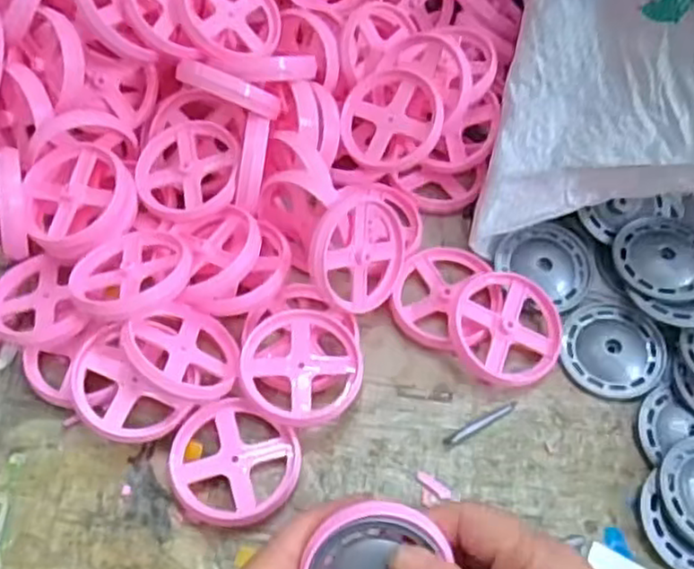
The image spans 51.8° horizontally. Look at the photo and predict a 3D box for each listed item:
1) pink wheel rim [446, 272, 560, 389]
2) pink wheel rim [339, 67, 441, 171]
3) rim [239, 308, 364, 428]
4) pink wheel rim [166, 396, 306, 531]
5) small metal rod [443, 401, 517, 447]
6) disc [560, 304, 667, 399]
[{"bbox_3d":[0.088,0.023,0.398,0.062,0.017,0.062,12,59,6],"label":"pink wheel rim"},{"bbox_3d":[0.031,-0.103,0.443,0.060,0.024,0.066,7,87,23],"label":"pink wheel rim"},{"bbox_3d":[-0.024,0.044,0.383,0.063,0.013,0.063,10,59,5],"label":"rim"},{"bbox_3d":[-0.059,0.091,0.364,0.065,0.008,0.061,-1,65,1],"label":"pink wheel rim"},{"bbox_3d":[0.072,0.075,0.385,0.046,0.005,0.006,-26,62,-16],"label":"small metal rod"},{"bbox_3d":[0.149,0.037,0.402,0.054,0.006,0.054,1,58,-1],"label":"disc"}]

